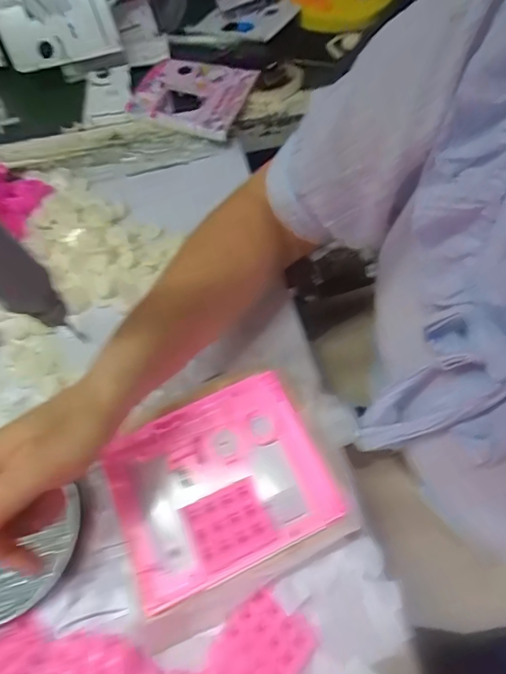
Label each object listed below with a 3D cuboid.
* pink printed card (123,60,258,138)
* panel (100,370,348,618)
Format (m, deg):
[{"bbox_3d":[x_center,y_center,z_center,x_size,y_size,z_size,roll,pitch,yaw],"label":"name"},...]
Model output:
[{"bbox_3d":[-0.083,-0.321,0.584,0.152,0.012,0.118,19,70,12],"label":"pink printed card"},{"bbox_3d":[-0.028,0.121,0.373,0.165,0.037,0.133,-23,65,-10],"label":"panel"}]

